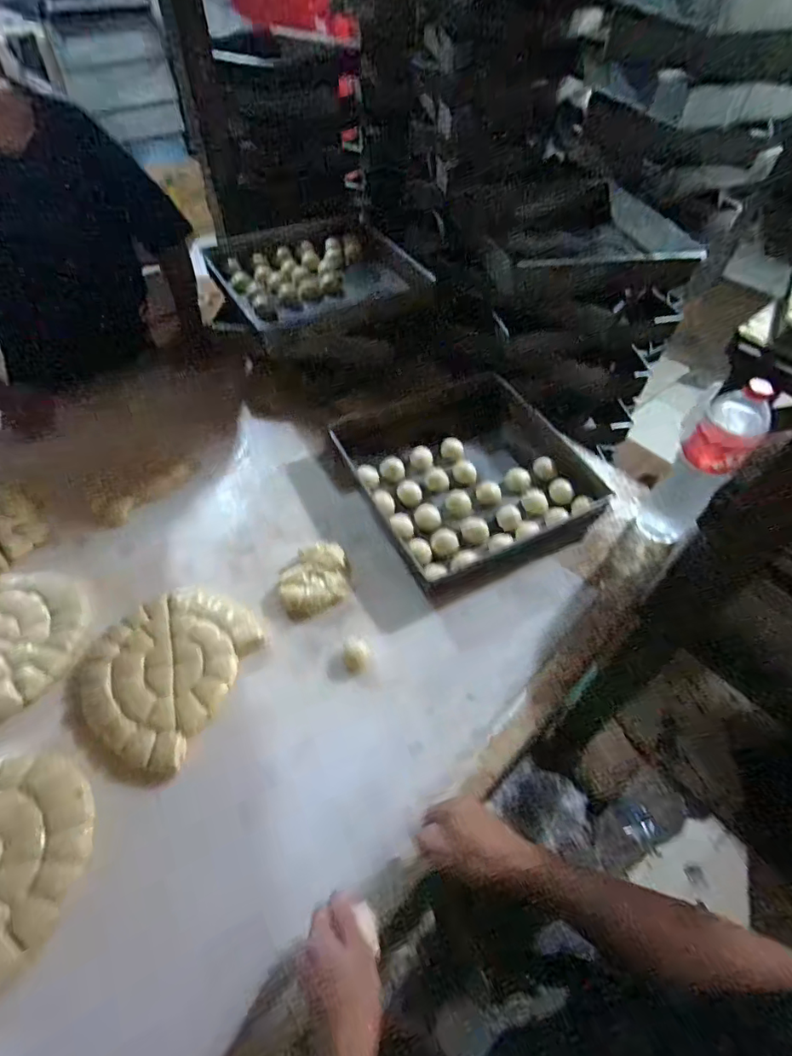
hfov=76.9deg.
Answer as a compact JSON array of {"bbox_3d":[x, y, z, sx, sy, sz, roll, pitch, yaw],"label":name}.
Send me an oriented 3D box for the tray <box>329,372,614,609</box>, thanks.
[{"bbox_3d":[0.129,-0.119,0.972,0.408,0.060,0.441,-25,59,-20],"label":"tray"}]

